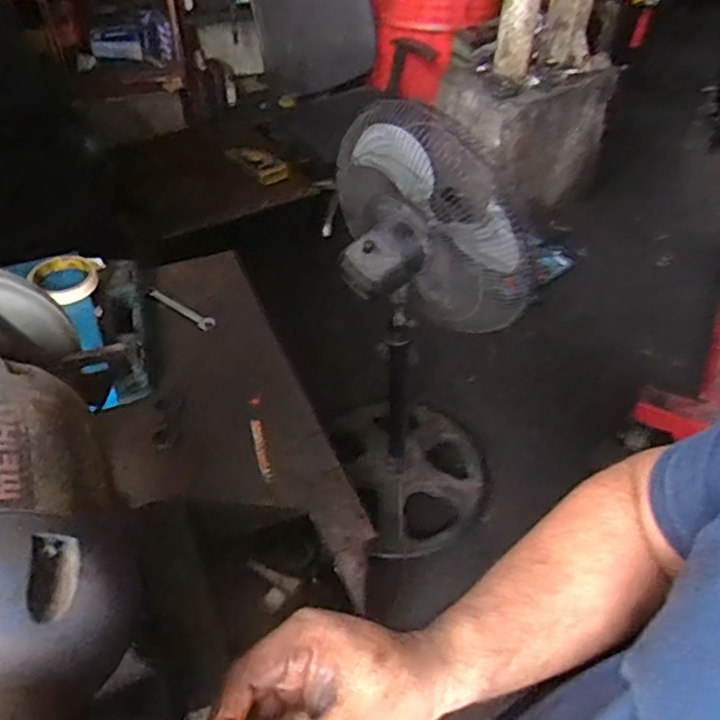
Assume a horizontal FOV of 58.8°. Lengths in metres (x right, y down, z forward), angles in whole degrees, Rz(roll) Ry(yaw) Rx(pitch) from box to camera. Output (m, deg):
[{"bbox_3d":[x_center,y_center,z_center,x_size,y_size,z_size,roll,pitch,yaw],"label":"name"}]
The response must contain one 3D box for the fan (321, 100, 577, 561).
[{"bbox_3d":[0.142,-0.013,1.406,0.395,0.965,0.472,3,45,1],"label":"fan"}]

